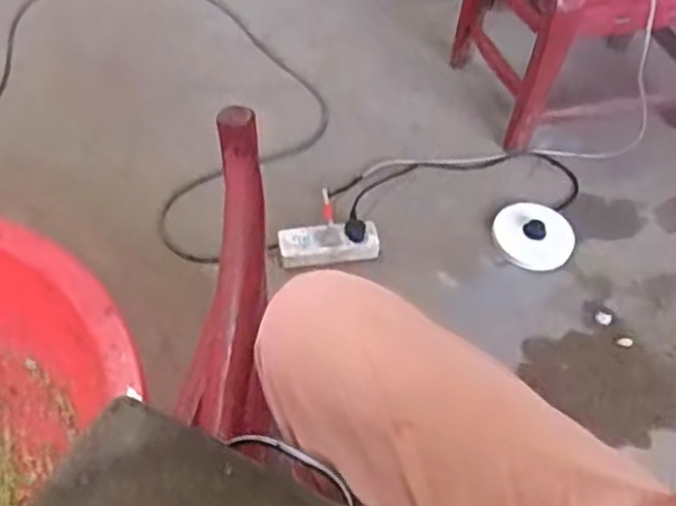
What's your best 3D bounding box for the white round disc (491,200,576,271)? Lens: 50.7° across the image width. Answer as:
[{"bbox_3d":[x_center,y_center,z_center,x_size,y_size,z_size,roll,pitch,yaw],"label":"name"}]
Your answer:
[{"bbox_3d":[0.307,-0.030,1.117,0.123,0.021,0.116,1,52,-2],"label":"white round disc"}]

